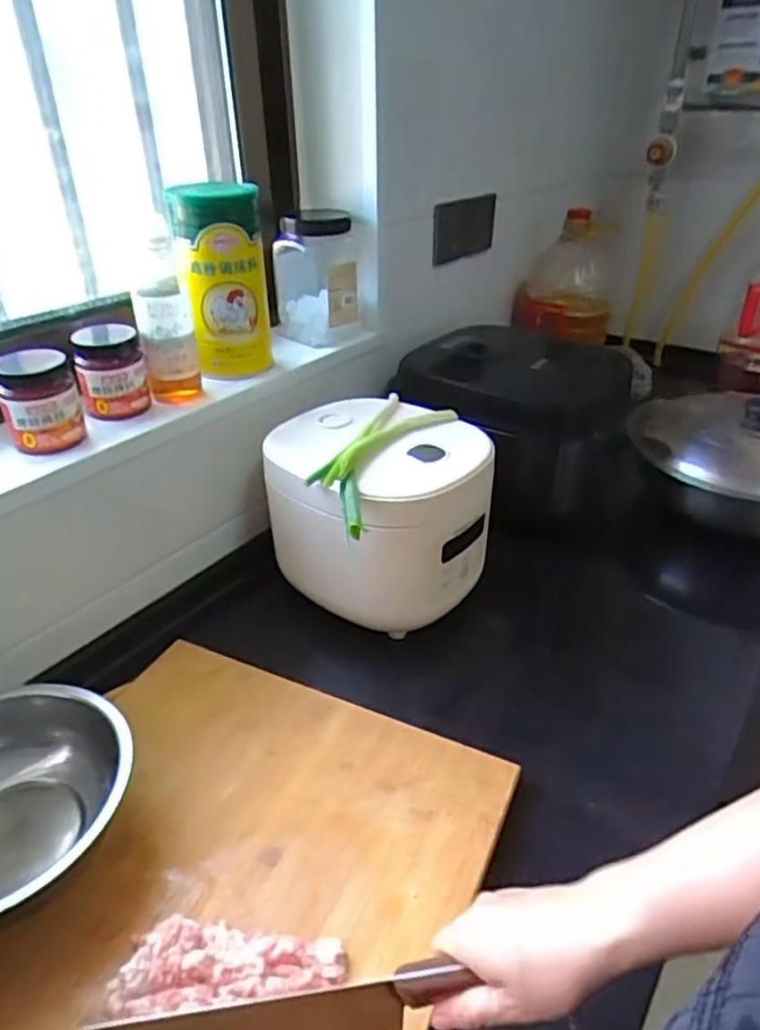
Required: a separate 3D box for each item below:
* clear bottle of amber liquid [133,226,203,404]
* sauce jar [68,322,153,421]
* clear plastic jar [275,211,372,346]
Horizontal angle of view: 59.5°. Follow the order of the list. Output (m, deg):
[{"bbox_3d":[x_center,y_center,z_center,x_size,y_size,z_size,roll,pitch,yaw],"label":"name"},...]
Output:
[{"bbox_3d":[-0.239,-0.197,0.752,0.058,0.127,0.068,-10,33,-15],"label":"clear bottle of amber liquid"},{"bbox_3d":[-0.290,-0.154,0.716,0.069,0.088,0.063,-11,33,-16],"label":"sauce jar"},{"bbox_3d":[-0.082,-0.328,0.912,0.121,0.153,0.127,-1,32,0],"label":"clear plastic jar"}]

